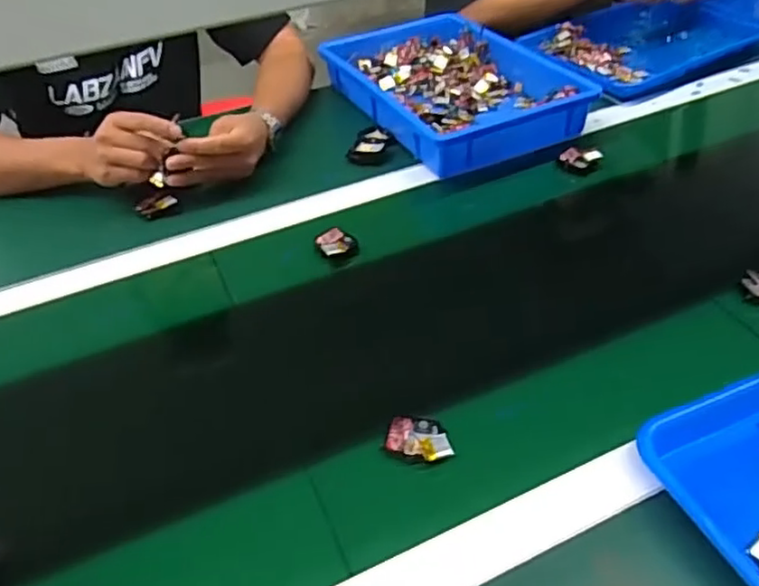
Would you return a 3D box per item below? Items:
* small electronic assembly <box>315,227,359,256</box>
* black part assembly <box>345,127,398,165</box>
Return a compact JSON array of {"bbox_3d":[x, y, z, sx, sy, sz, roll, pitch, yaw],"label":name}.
[{"bbox_3d":[-0.046,-0.056,0.692,0.039,0.011,0.042,-2,41,2],"label":"small electronic assembly"},{"bbox_3d":[-0.006,-0.199,0.856,0.054,0.022,0.079,6,42,11],"label":"black part assembly"}]

